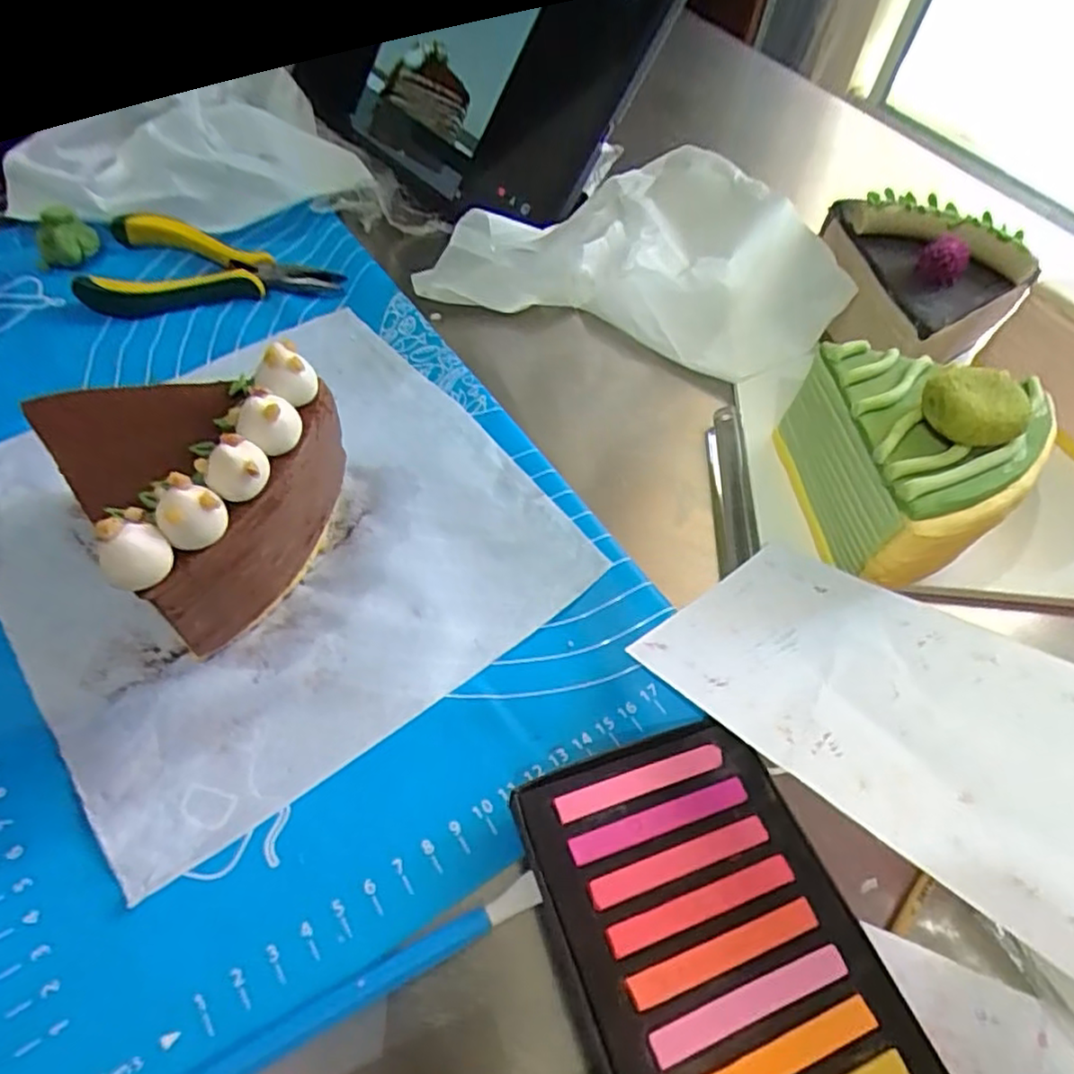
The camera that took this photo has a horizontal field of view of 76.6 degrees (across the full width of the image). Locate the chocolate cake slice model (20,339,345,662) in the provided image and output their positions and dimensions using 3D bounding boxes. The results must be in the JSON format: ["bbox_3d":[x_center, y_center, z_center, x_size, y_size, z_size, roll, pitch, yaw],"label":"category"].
[{"bbox_3d":[-0.112,-0.022,0.237,0.085,0.070,0.094,-32,65,-22],"label":"chocolate cake slice model"}]

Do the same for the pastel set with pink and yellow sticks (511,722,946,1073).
[{"bbox_3d":[0.058,0.127,0.173,0.079,0.022,0.155,-19,59,-10],"label":"pastel set with pink and yellow sticks"}]

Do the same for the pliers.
[{"bbox_3d":[-0.165,-0.140,0.347,0.119,0.026,0.059,-8,58,-9],"label":"pliers"}]

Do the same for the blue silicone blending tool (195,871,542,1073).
[{"bbox_3d":[-0.059,0.128,0.179,0.134,0.013,0.010,-23,61,-19],"label":"blue silicone blending tool"}]

